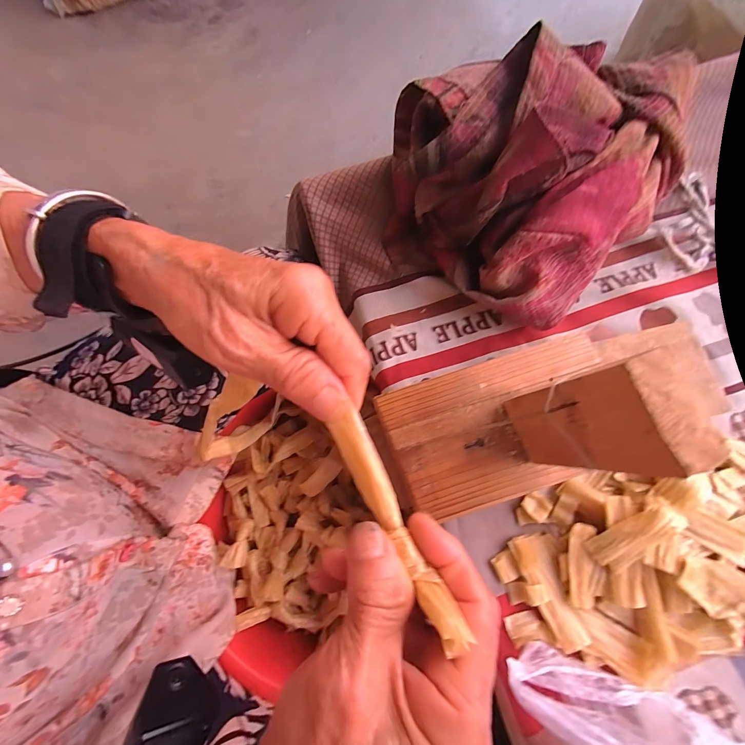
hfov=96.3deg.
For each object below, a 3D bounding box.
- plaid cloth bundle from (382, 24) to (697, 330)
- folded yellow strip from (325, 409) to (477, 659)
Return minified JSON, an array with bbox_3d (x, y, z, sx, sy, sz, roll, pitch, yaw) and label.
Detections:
[{"bbox_3d":[0.110,-0.146,0.245,0.175,0.111,0.175,0,76,0],"label":"plaid cloth bundle"},{"bbox_3d":[0.008,0.060,0.139,0.015,0.017,0.093,-28,66,-6],"label":"folded yellow strip"}]

